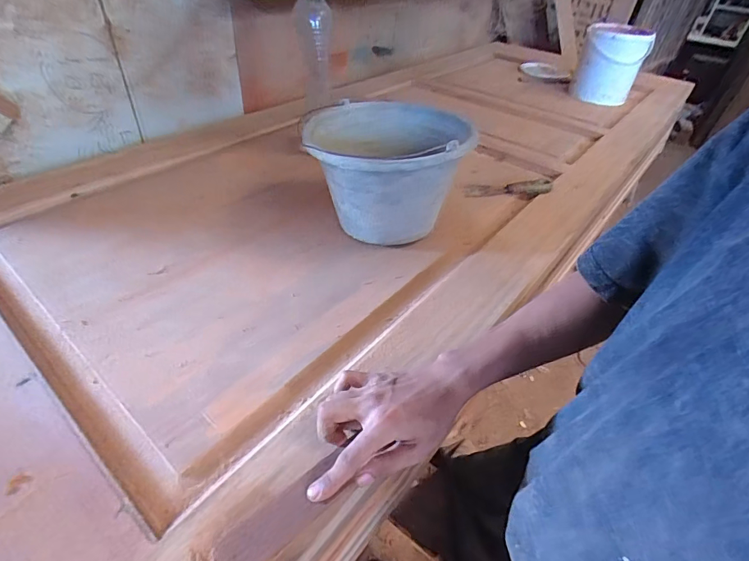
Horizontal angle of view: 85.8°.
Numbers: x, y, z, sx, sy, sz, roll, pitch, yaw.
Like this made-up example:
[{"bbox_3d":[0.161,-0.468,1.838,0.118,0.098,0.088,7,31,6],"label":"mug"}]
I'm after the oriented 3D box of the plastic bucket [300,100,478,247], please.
[{"bbox_3d":[0.019,-0.168,0.641,0.237,0.174,0.246,8,43,3],"label":"plastic bucket"}]

